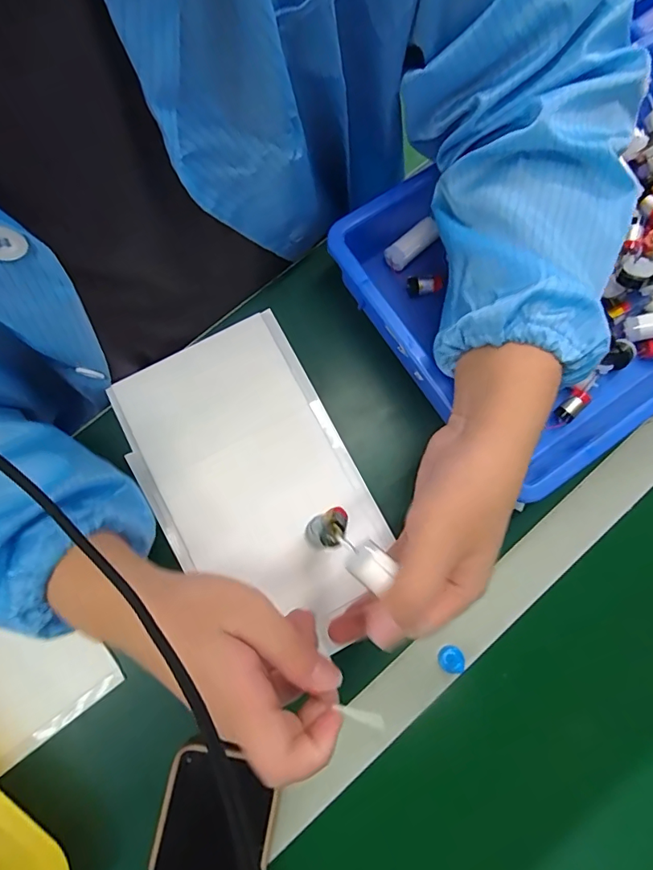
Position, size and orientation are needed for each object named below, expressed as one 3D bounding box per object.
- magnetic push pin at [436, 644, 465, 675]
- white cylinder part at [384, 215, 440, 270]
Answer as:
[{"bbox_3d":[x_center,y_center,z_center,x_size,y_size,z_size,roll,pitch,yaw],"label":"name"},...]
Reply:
[{"bbox_3d":[0.093,0.167,0.349,0.015,0.020,0.019,42,82,7],"label":"magnetic push pin"},{"bbox_3d":[0.068,-0.154,0.382,0.044,0.014,0.018,-38,81,18],"label":"white cylinder part"}]

